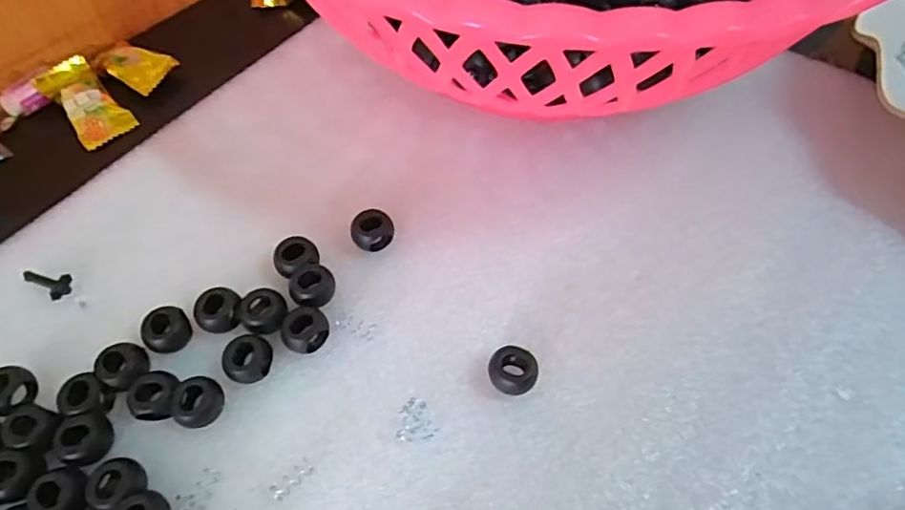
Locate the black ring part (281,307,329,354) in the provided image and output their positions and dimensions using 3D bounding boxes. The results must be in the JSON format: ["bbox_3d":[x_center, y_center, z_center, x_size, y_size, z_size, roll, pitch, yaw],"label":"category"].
[{"bbox_3d":[-0.056,0.029,0.219,0.017,0.010,0.016,0,61,0],"label":"black ring part"}]

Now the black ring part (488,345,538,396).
[{"bbox_3d":[0.022,0.043,0.211,0.017,0.012,0.017,0,61,0],"label":"black ring part"}]

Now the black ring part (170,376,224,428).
[{"bbox_3d":[-0.092,0.053,0.207,0.016,0.011,0.017,0,61,0],"label":"black ring part"}]

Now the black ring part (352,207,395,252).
[{"bbox_3d":[-0.033,-0.009,0.241,0.017,0.013,0.016,0,61,0],"label":"black ring part"}]

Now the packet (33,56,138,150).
[{"bbox_3d":[-0.190,-0.080,0.293,0.026,0.013,0.057,-39,68,-19],"label":"packet"}]

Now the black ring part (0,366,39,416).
[{"bbox_3d":[-0.162,0.049,0.208,0.014,0.010,0.017,20,63,11],"label":"black ring part"}]

